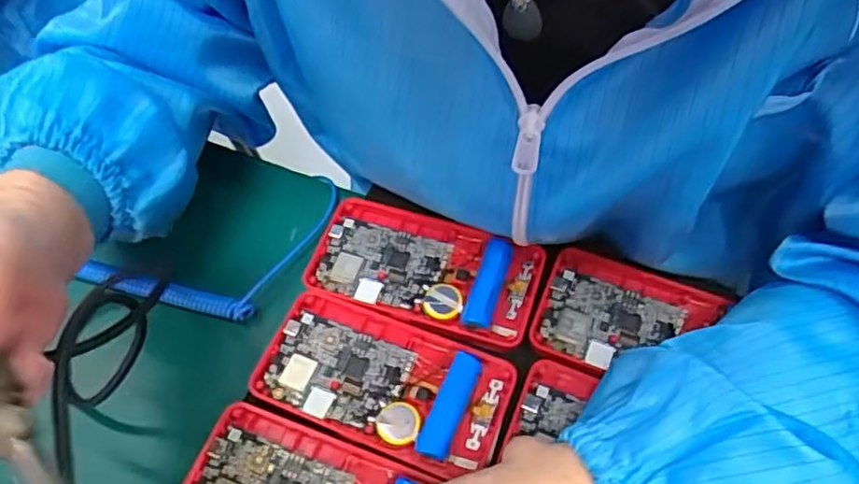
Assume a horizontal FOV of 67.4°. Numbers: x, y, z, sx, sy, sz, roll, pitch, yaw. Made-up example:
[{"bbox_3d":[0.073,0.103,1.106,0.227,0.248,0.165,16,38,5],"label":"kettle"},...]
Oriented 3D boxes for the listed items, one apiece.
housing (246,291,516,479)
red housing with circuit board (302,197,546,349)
[{"bbox_3d":[-0.024,0.068,0.313,0.120,0.013,0.063,20,62,12],"label":"housing"},{"bbox_3d":[-0.003,0.013,0.346,0.120,0.015,0.062,18,62,11],"label":"red housing with circuit board"}]

